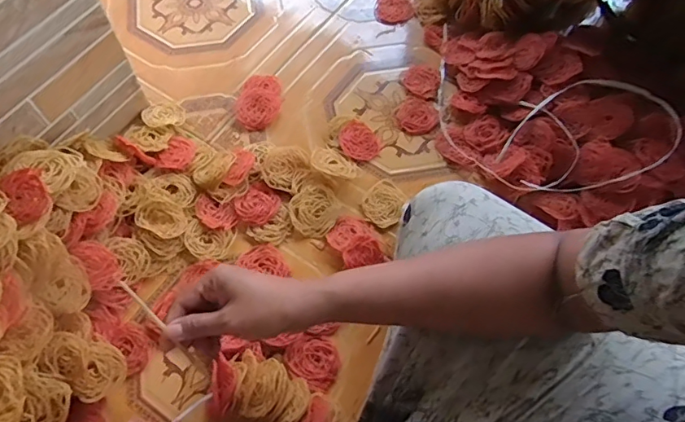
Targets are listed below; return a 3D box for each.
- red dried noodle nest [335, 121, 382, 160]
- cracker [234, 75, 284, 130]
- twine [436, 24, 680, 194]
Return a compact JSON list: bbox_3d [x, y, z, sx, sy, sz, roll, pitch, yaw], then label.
[{"bbox_3d":[0.022,-0.097,0.701,0.054,0.018,0.056,1,63,-1],"label":"red dried noodle nest"},{"bbox_3d":[-0.119,-0.159,0.732,0.061,0.011,0.096,11,63,4],"label":"cracker"},{"bbox_3d":[0.259,-0.126,0.689,0.334,0.049,0.211,25,65,11],"label":"twine"}]

